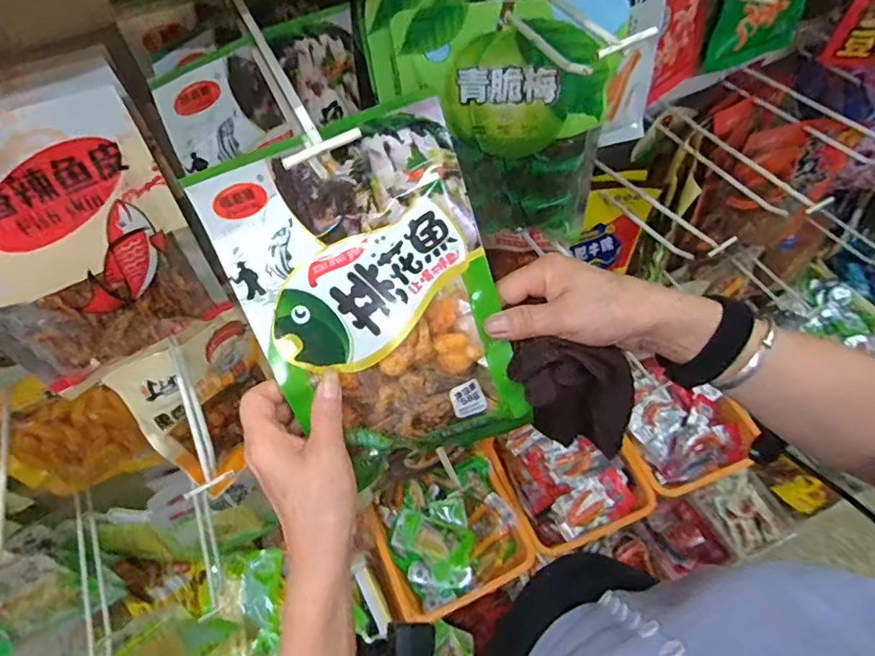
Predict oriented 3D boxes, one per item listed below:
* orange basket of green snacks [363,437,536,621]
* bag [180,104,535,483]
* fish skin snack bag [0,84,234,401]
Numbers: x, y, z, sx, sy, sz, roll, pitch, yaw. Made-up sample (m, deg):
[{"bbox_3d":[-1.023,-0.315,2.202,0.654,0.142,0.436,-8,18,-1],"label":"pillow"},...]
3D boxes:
[{"bbox_3d":[0.030,0.441,1.198,0.316,0.084,0.285,-23,55,-11],"label":"orange basket of green snacks"},{"bbox_3d":[-0.045,-0.015,0.371,0.168,0.230,0.019,-19,14,3],"label":"bag"},{"bbox_3d":[-0.274,-0.048,0.418,0.170,0.223,0.021,-30,57,-16],"label":"fish skin snack bag"}]

